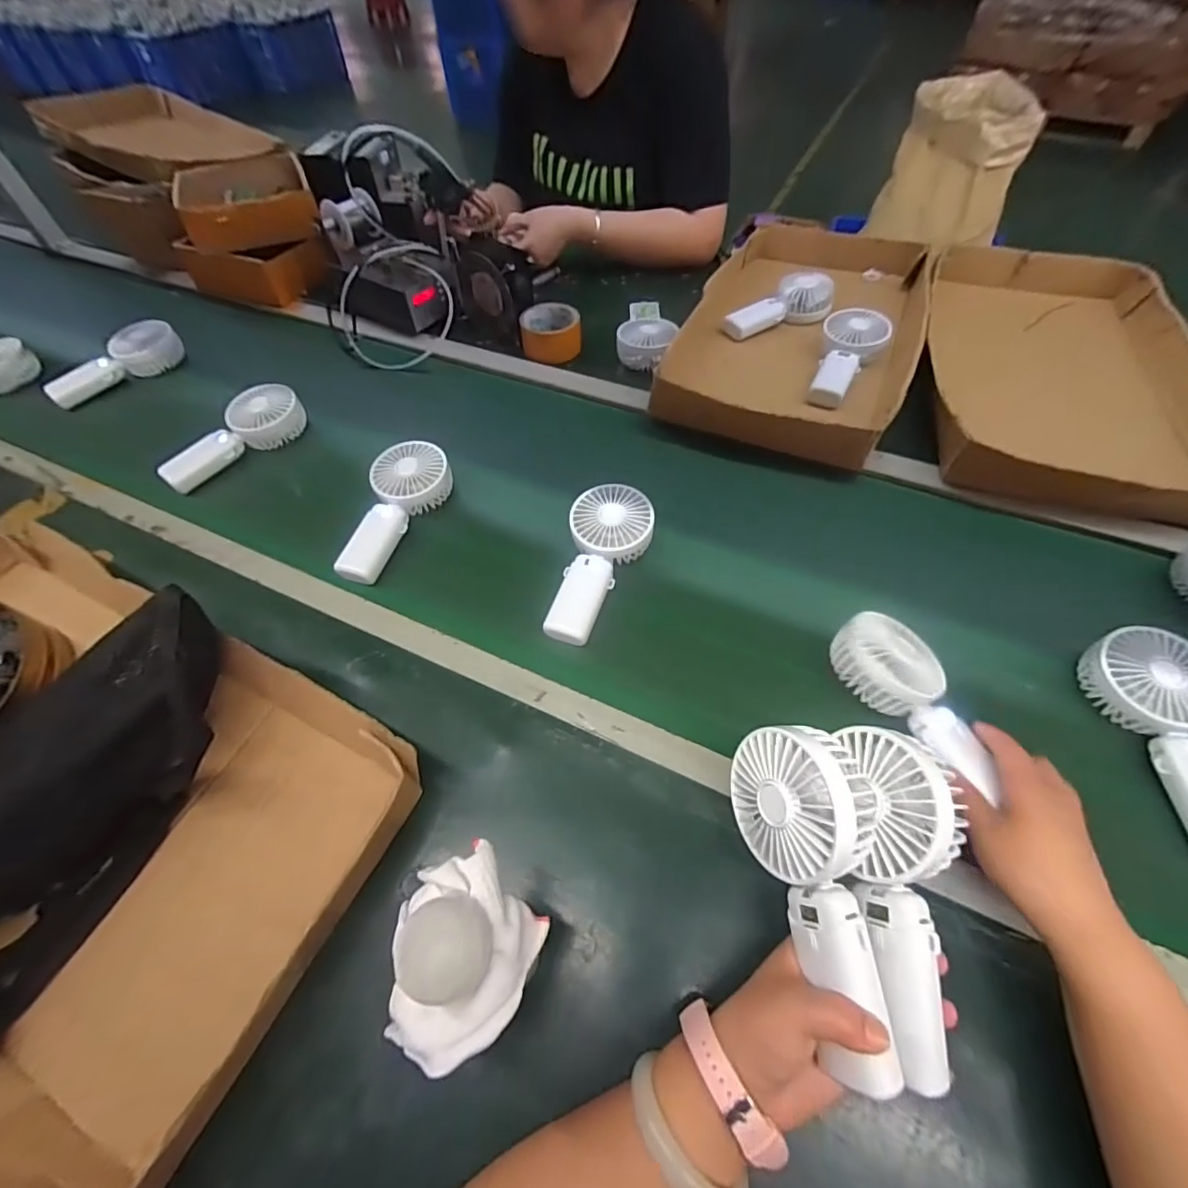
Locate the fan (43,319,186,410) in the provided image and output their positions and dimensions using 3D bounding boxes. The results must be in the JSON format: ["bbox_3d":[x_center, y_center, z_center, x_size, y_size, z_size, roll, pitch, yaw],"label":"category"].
[{"bbox_3d":[-0.724,-0.344,0.822,0.063,0.066,0.188,20,59,16],"label":"fan"}]

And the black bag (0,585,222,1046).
[{"bbox_3d":[-0.408,0.177,0.394,0.141,0.099,0.379,17,71,14],"label":"black bag"}]

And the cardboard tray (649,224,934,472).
[{"bbox_3d":[0.303,-0.383,0.775,0.303,0.059,0.506,19,59,16],"label":"cardboard tray"}]

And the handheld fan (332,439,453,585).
[{"bbox_3d":[-0.232,-0.094,0.612,0.079,0.047,0.182,13,57,12],"label":"handheld fan"}]

